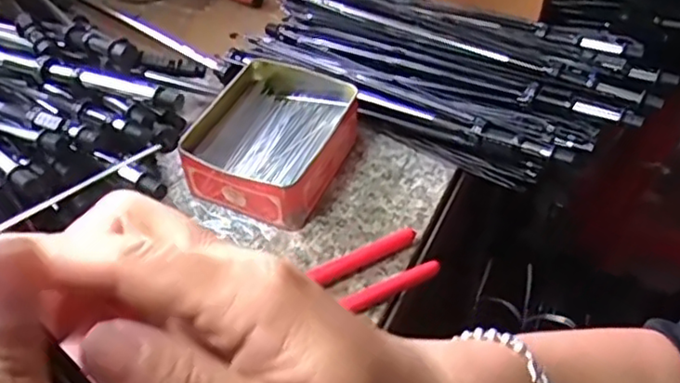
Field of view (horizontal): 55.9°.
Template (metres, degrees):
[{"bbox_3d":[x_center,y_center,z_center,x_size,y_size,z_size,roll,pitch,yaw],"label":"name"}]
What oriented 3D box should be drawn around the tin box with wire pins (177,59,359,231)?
[{"bbox_3d":[-0.054,-0.040,0.493,0.113,0.048,0.125,21,52,18],"label":"tin box with wire pins"}]

